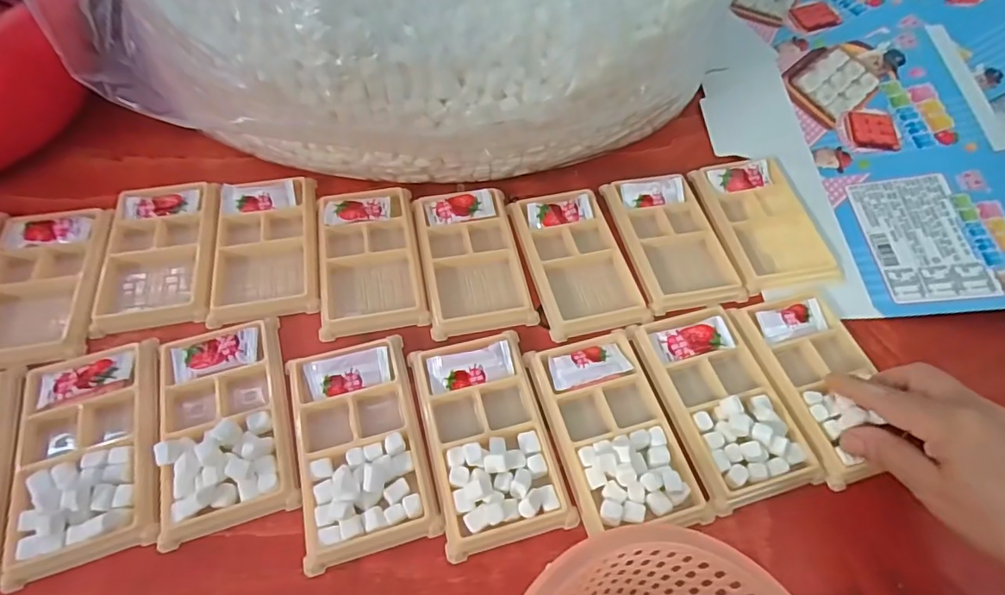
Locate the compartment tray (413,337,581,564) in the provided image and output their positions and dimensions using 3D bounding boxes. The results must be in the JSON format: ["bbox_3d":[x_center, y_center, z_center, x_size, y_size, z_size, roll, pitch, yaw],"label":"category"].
[{"bbox_3d":[-0.008,0.085,0.337,0.080,0.016,0.134,-11,59,-10],"label":"compartment tray"}]

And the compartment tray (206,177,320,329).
[{"bbox_3d":[-0.189,-0.041,0.419,0.077,0.017,0.130,-8,59,-8],"label":"compartment tray"}]

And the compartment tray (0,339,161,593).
[{"bbox_3d":[-0.256,0.092,0.322,0.079,0.014,0.134,-16,60,-13],"label":"compartment tray"}]

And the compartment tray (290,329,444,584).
[{"bbox_3d":[-0.091,0.089,0.331,0.079,0.016,0.134,-11,59,-11],"label":"compartment tray"}]

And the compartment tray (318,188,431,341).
[{"bbox_3d":[-0.106,-0.032,0.417,0.078,0.019,0.134,-7,58,-8],"label":"compartment tray"}]

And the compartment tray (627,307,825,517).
[{"bbox_3d":[0.152,0.066,0.355,0.079,0.019,0.134,-13,59,-12],"label":"compartment tray"}]

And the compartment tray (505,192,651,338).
[{"bbox_3d":[0.061,-0.031,0.423,0.079,0.017,0.130,-11,59,-10],"label":"compartment tray"}]

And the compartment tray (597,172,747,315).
[{"bbox_3d":[0.143,-0.051,0.437,0.083,0.012,0.130,-8,59,-9],"label":"compartment tray"}]

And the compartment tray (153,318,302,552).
[{"bbox_3d":[-0.178,0.076,0.331,0.078,0.018,0.131,-13,59,-12],"label":"compartment tray"}]

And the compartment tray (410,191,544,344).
[{"bbox_3d":[-0.024,-0.032,0.420,0.080,0.014,0.128,-9,59,-9],"label":"compartment tray"}]

